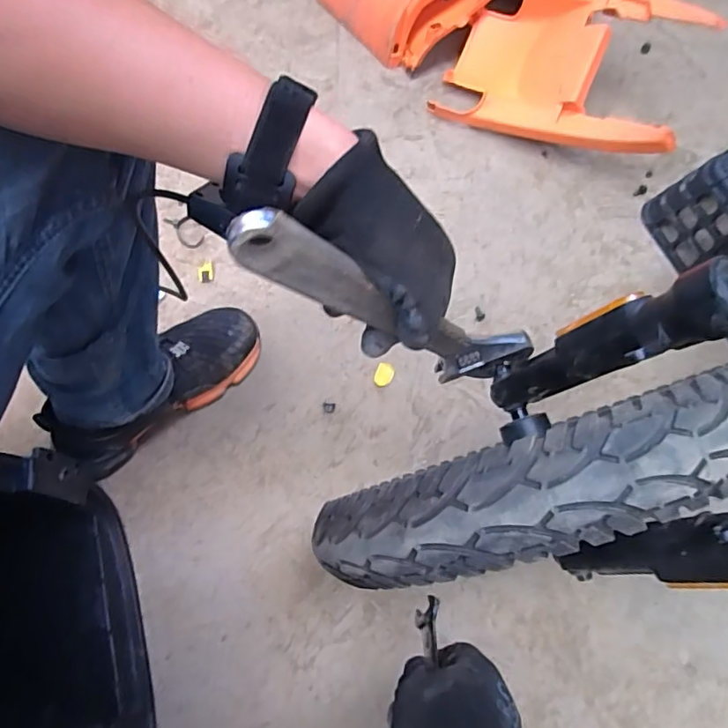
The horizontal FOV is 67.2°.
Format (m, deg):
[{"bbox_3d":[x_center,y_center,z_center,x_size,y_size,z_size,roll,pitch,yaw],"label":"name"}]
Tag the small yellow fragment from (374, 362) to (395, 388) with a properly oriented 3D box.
[{"bbox_3d":[0.025,0.015,0.703,0.023,0.016,0.029,22,68,9],"label":"small yellow fragment"}]

